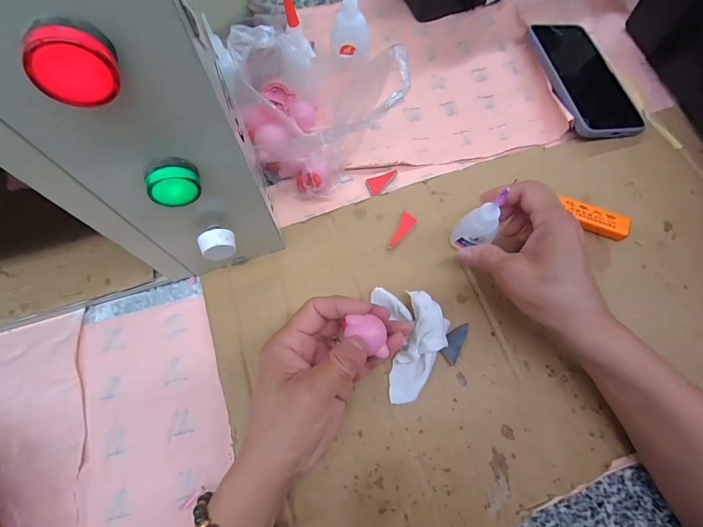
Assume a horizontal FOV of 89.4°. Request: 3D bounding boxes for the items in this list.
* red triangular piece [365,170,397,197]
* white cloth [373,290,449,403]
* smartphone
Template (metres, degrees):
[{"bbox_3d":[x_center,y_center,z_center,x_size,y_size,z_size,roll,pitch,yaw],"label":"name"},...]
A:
[{"bbox_3d":[0.033,-0.084,0.366,0.035,0.004,0.019,-25,71,-9],"label":"red triangular piece"},{"bbox_3d":[0.051,0.062,0.295,0.052,0.025,0.093,-9,69,-3],"label":"white cloth"},{"bbox_3d":[0.258,-0.207,0.394,0.088,0.010,0.165,-10,69,-14],"label":"smartphone"}]

